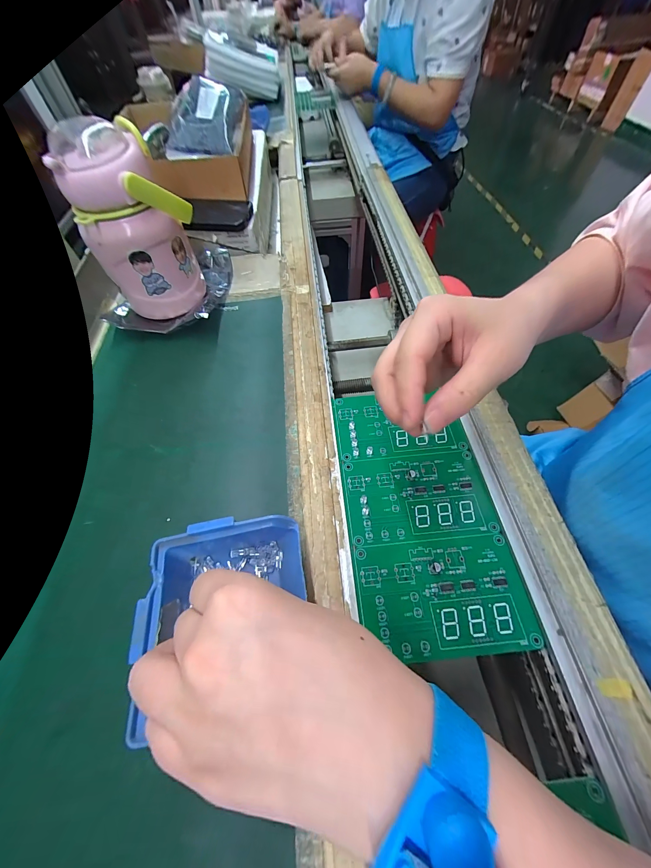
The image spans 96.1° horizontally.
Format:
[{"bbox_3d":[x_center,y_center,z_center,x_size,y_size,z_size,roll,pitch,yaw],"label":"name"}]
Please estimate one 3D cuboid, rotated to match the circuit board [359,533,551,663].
[{"bbox_3d":[0.089,0.119,0.220,0.121,0.004,0.075,-5,60,-1],"label":"circuit board"}]

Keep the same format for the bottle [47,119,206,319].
[{"bbox_3d":[-0.200,-0.229,0.333,0.095,0.164,0.102,-10,60,-4],"label":"bottle"}]

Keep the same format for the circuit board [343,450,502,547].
[{"bbox_3d":[0.081,0.054,0.260,0.120,0.004,0.076,-5,60,-1],"label":"circuit board"}]

